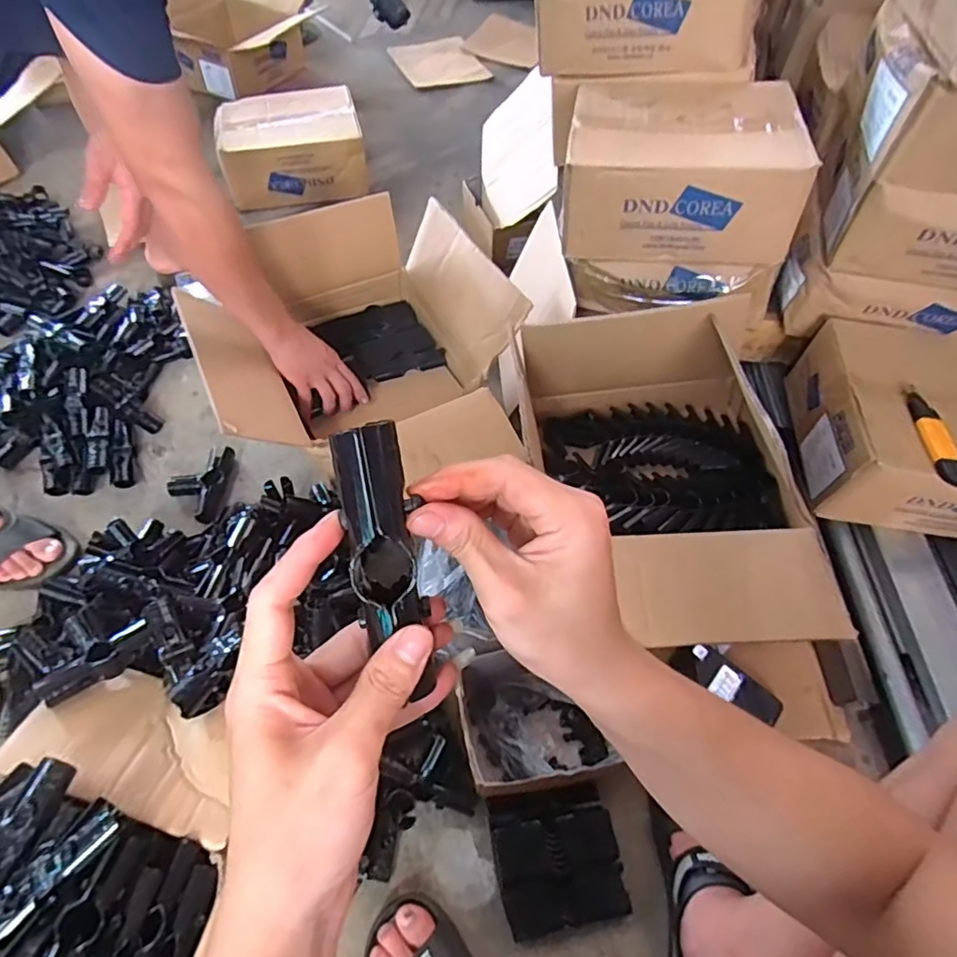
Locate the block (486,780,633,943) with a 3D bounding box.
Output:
[{"bbox_3d":[0.085,0.417,0.651,0.131,0.053,0.132,-9,56,-8],"label":"block"}]

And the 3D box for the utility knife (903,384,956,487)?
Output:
[{"bbox_3d":[0.600,-0.064,0.770,0.026,0.025,0.168,4,55,1],"label":"utility knife"}]

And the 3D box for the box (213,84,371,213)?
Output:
[{"bbox_3d":[-0.460,-0.825,1.451,0.333,0.139,0.304,-11,56,-10],"label":"box"}]

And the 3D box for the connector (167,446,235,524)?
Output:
[{"bbox_3d":[-0.447,0.011,0.938,0.082,0.034,0.137,4,55,1],"label":"connector"}]

